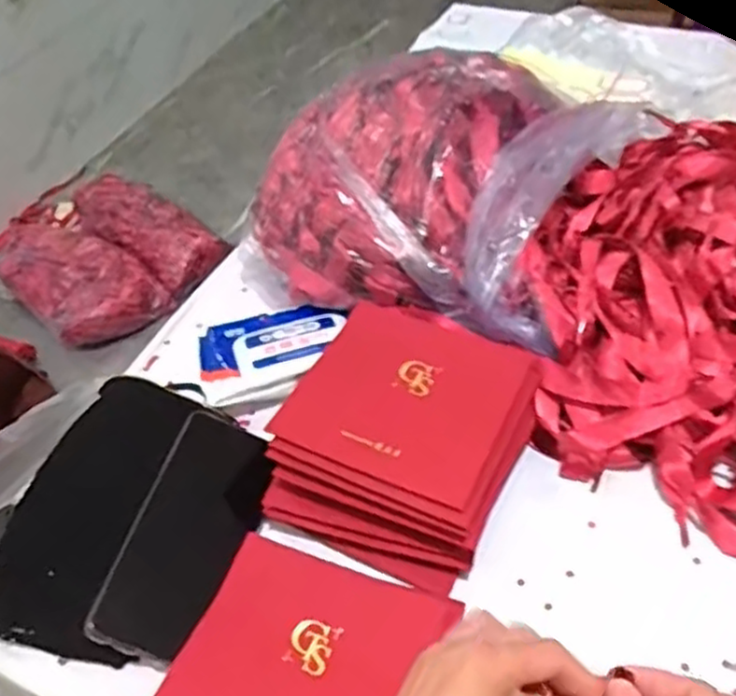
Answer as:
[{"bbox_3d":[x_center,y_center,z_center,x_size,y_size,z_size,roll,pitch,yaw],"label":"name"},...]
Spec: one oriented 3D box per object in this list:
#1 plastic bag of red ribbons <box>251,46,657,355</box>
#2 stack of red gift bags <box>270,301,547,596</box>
[{"bbox_3d":[0.062,-0.149,0.620,0.262,0.115,0.248,21,53,23],"label":"plastic bag of red ribbons"},{"bbox_3d":[0.028,0.058,0.509,0.149,0.068,0.177,16,51,20],"label":"stack of red gift bags"}]

